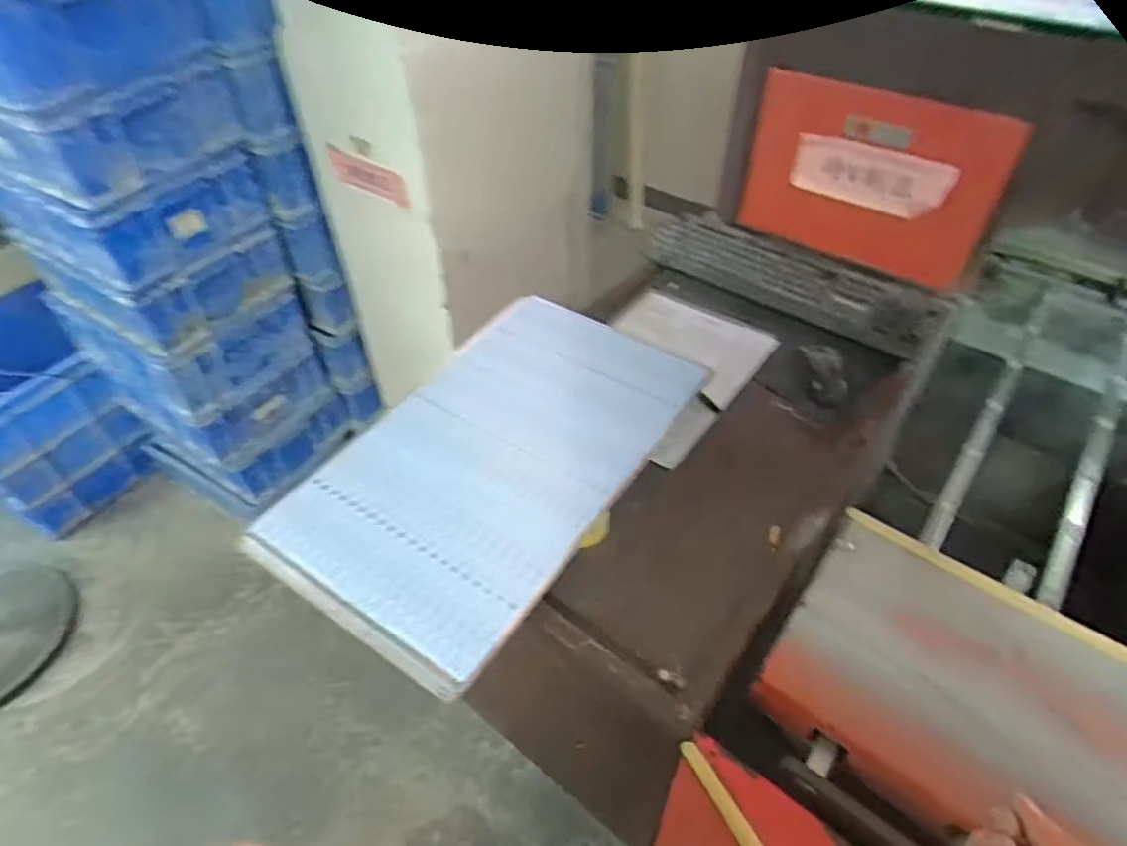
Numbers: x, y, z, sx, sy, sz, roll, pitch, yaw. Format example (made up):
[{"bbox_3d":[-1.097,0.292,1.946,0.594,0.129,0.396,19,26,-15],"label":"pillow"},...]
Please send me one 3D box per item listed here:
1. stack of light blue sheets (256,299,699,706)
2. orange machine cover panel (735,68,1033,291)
[{"bbox_3d":[-0.066,0.029,0.726,0.295,0.035,0.495,24,51,22],"label":"stack of light blue sheets"},{"bbox_3d":[0.419,-0.340,0.914,0.339,0.244,0.059,32,63,25],"label":"orange machine cover panel"}]

